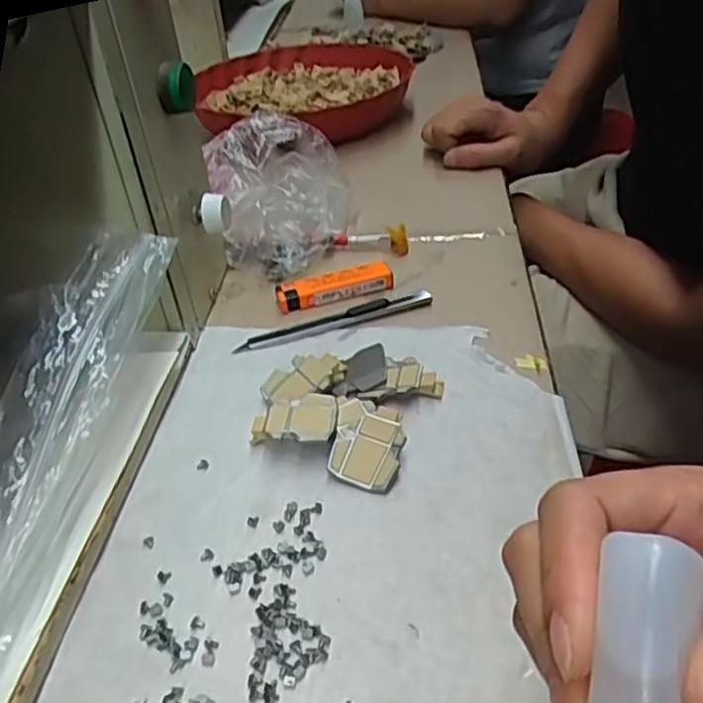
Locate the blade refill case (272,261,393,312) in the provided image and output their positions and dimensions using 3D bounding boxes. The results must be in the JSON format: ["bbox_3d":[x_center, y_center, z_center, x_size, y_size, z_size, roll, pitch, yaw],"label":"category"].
[{"bbox_3d":[-0.012,-0.046,0.486,0.079,0.016,0.019,-13,37,-9],"label":"blade refill case"}]

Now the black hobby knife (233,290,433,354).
[{"bbox_3d":[-0.011,-0.019,0.457,0.128,0.014,0.011,-11,37,-7],"label":"black hobby knife"}]

